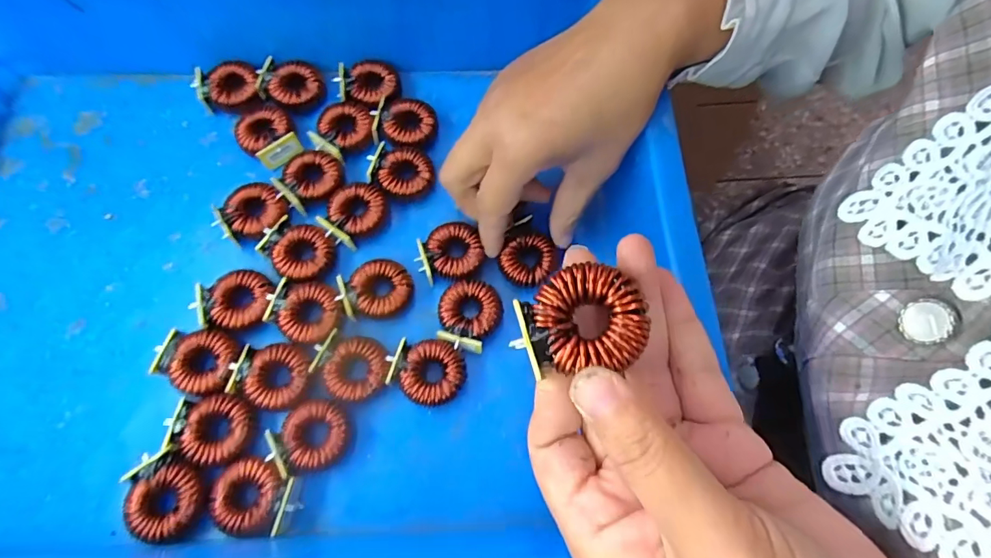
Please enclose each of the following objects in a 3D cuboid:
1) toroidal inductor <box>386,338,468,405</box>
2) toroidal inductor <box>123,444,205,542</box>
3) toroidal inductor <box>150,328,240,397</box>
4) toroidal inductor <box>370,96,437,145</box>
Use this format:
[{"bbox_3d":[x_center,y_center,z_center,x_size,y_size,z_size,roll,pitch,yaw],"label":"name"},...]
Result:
[{"bbox_3d":[-0.037,0.052,0.273,0.041,0.018,0.035,5,69,-1],"label":"toroidal inductor"},{"bbox_3d":[-0.163,0.108,0.241,0.034,0.012,0.038,-39,75,-16],"label":"toroidal inductor"},{"bbox_3d":[-0.162,0.045,0.269,0.042,0.016,0.034,24,70,7],"label":"toroidal inductor"},{"bbox_3d":[-0.061,-0.104,0.327,0.040,0.017,0.033,16,69,4],"label":"toroidal inductor"}]

